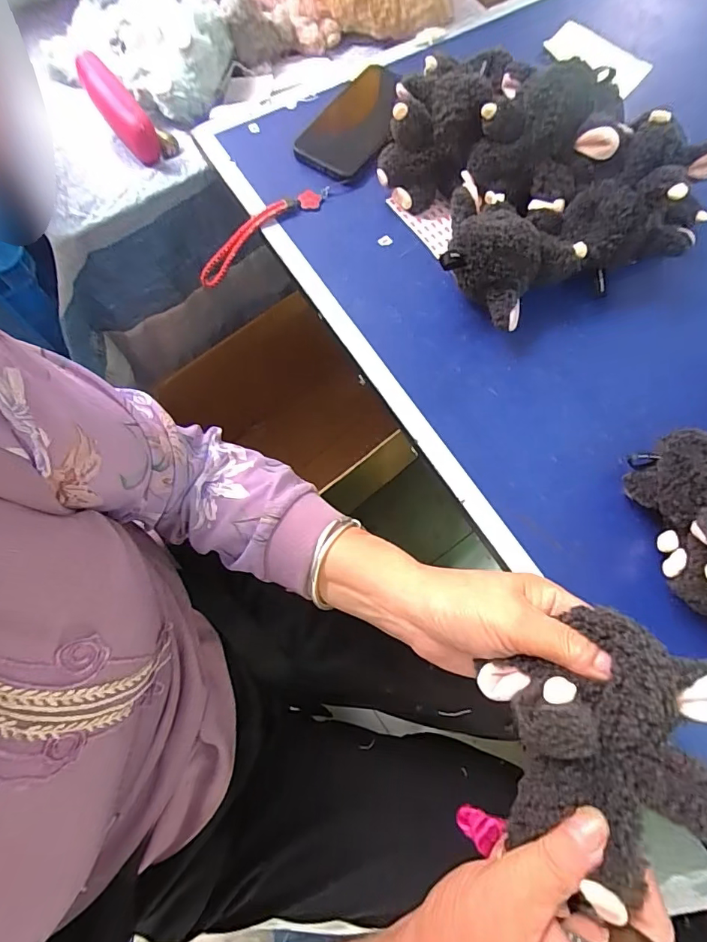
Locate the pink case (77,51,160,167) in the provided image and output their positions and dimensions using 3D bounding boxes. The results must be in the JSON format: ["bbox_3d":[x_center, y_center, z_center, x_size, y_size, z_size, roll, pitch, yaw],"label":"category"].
[{"bbox_3d":[-0.262,-0.405,0.517,0.033,0.035,0.126,-38,93,-12],"label":"pink case"}]

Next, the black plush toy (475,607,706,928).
[{"bbox_3d":[0.132,0.132,0.238,0.123,0.055,0.101,-25,74,-9],"label":"black plush toy"}]

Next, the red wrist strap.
[{"bbox_3d":[-0.097,-0.250,0.488,0.163,0.039,0.014,-35,75,4],"label":"red wrist strap"}]

